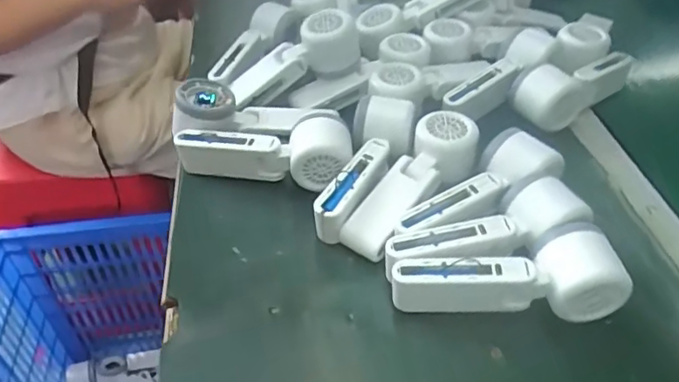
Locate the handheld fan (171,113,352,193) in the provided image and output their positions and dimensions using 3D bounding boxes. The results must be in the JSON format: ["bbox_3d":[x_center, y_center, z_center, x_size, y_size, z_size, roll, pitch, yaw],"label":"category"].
[{"bbox_3d":[-0.071,-0.042,0.546,0.164,0.053,0.060,7,44,11],"label":"handheld fan"}]

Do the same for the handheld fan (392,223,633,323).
[{"bbox_3d":[0.122,0.070,0.423,0.158,0.053,0.054,-7,44,-5],"label":"handheld fan"}]

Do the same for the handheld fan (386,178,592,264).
[{"bbox_3d":[0.112,0.039,0.452,0.160,0.055,0.049,-14,44,-14],"label":"handheld fan"}]

